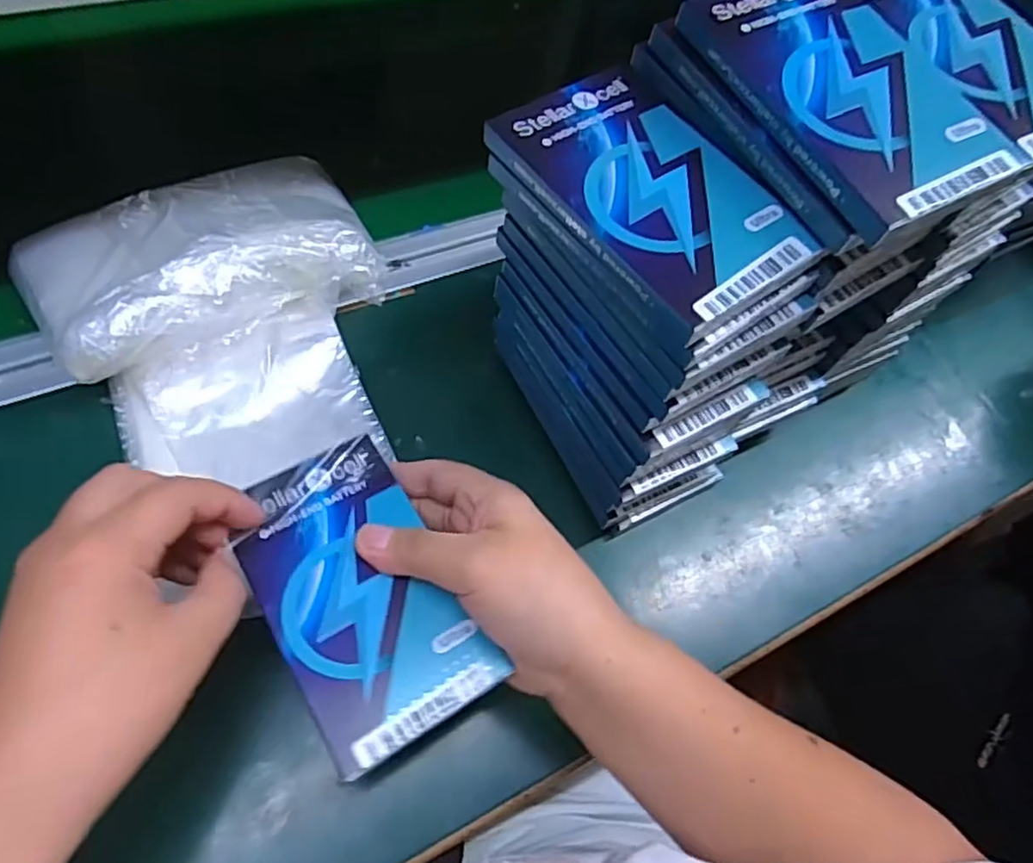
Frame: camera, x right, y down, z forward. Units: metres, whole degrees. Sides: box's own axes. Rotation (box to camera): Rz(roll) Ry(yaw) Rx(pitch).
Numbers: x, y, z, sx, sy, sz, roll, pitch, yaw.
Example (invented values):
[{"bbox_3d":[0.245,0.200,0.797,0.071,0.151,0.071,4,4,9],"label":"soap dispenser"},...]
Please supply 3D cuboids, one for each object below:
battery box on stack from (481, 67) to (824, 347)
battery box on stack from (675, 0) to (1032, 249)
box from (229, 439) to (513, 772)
[{"bbox_3d":[0.054,-0.102,0.284,0.076,0.010,0.129,-34,70,-13],"label":"battery box on stack"},{"bbox_3d":[0.139,-0.142,0.279,0.085,0.011,0.130,-25,71,-13],"label":"battery box on stack"},{"bbox_3d":[-0.069,0.068,0.294,0.073,0.017,0.131,-30,69,-12],"label":"box"}]

